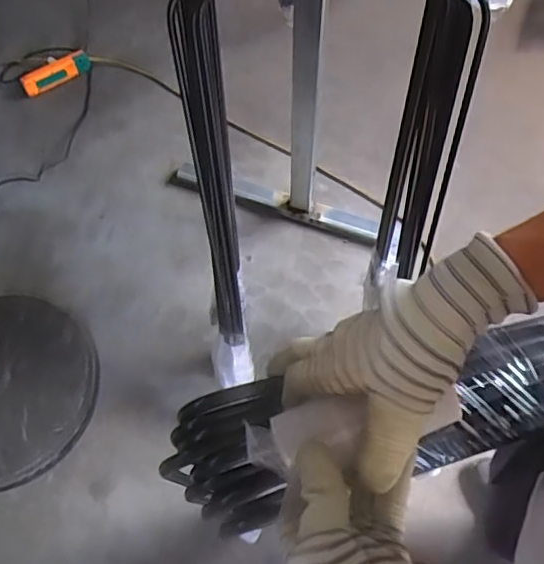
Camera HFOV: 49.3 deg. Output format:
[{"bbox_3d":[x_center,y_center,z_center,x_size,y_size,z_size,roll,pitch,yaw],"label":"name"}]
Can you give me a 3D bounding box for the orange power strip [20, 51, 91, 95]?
[{"bbox_3d":[-0.590,-0.574,1.620,0.189,0.050,0.047,-26,66,-13],"label":"orange power strip"}]

